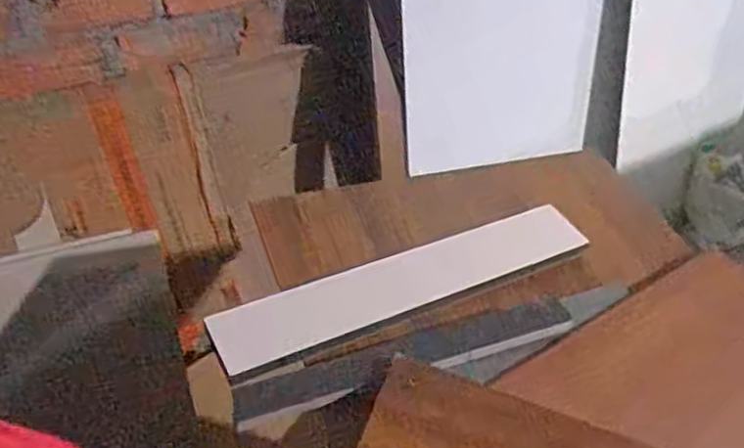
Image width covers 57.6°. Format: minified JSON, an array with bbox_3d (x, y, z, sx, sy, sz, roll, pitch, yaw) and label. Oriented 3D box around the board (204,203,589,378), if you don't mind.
[{"bbox_3d":[0.040,0.049,0.666,0.401,0.010,0.069,-18,46,-24],"label":"board"}]

